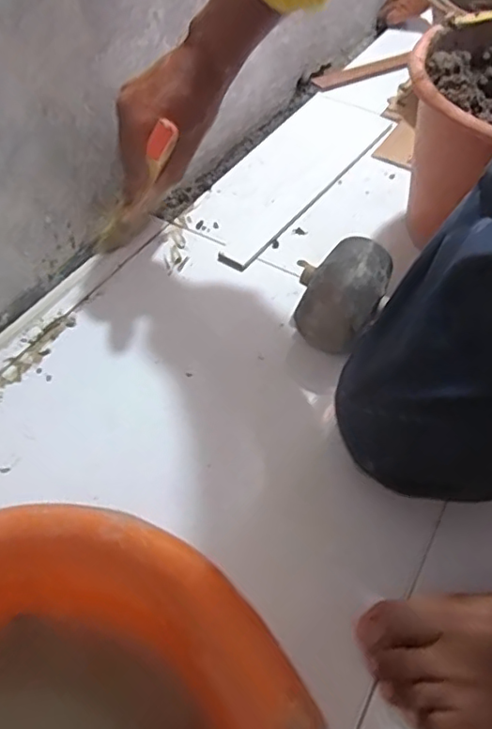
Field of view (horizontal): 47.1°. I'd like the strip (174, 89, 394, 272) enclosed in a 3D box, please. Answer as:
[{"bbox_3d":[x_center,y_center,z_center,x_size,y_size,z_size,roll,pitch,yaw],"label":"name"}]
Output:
[{"bbox_3d":[0.062,-0.271,0.767,0.131,0.006,0.427,28,55,18],"label":"strip"}]

